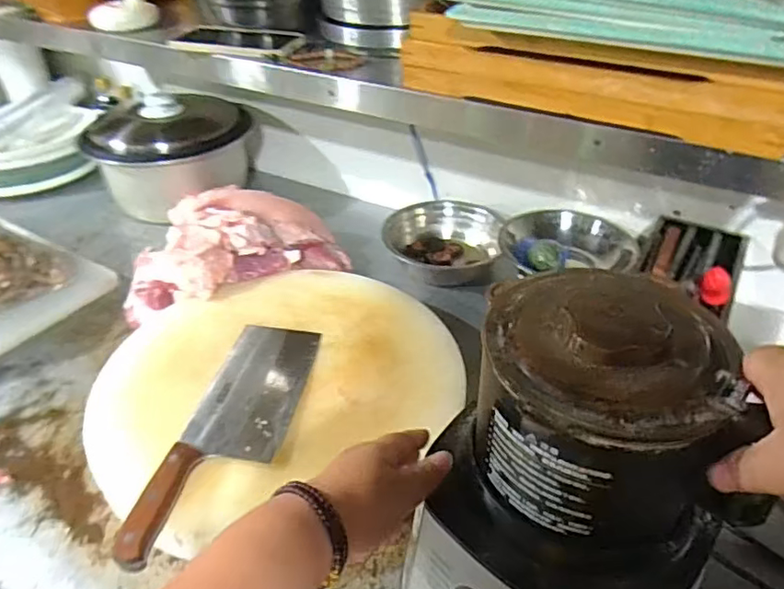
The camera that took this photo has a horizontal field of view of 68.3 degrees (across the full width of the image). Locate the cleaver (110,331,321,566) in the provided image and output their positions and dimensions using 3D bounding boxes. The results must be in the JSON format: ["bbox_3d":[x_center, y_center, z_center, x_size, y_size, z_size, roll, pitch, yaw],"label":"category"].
[{"bbox_3d":[-0.160,0.132,0.604,0.101,0.023,0.320,5,37,7],"label":"cleaver"}]

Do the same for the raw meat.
[{"bbox_3d":[-0.237,-0.074,0.874,0.338,0.103,0.174,-17,40,-21],"label":"raw meat"}]

